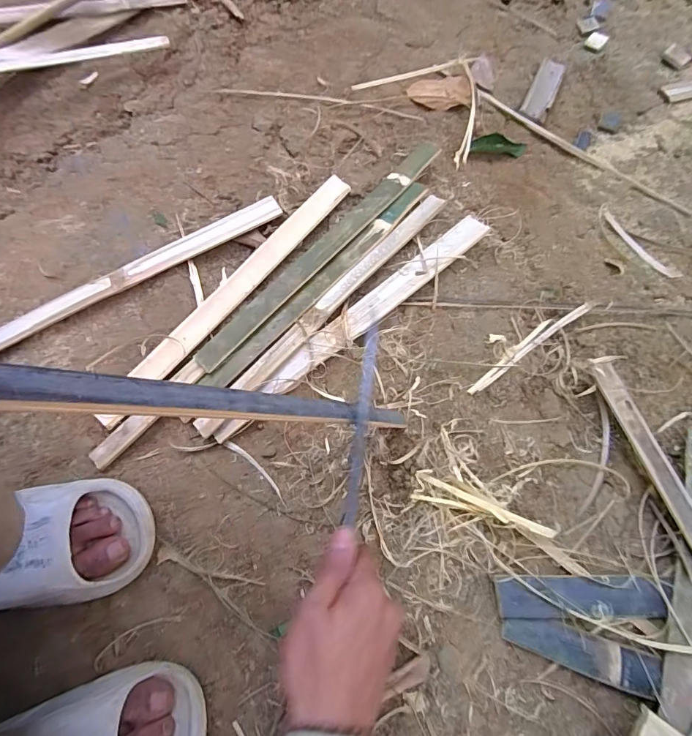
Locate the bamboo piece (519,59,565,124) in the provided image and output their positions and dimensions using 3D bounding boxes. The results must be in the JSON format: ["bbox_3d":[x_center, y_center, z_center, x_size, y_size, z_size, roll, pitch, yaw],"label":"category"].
[{"bbox_3d":[0.281,-0.395,0.596,0.036,0.017,0.118,24,74,9],"label":"bamboo piece"}]

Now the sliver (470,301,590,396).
[{"bbox_3d":[0.205,-0.025,0.471,0.172,0.008,0.018,-35,72,-6],"label":"sliver"}]

